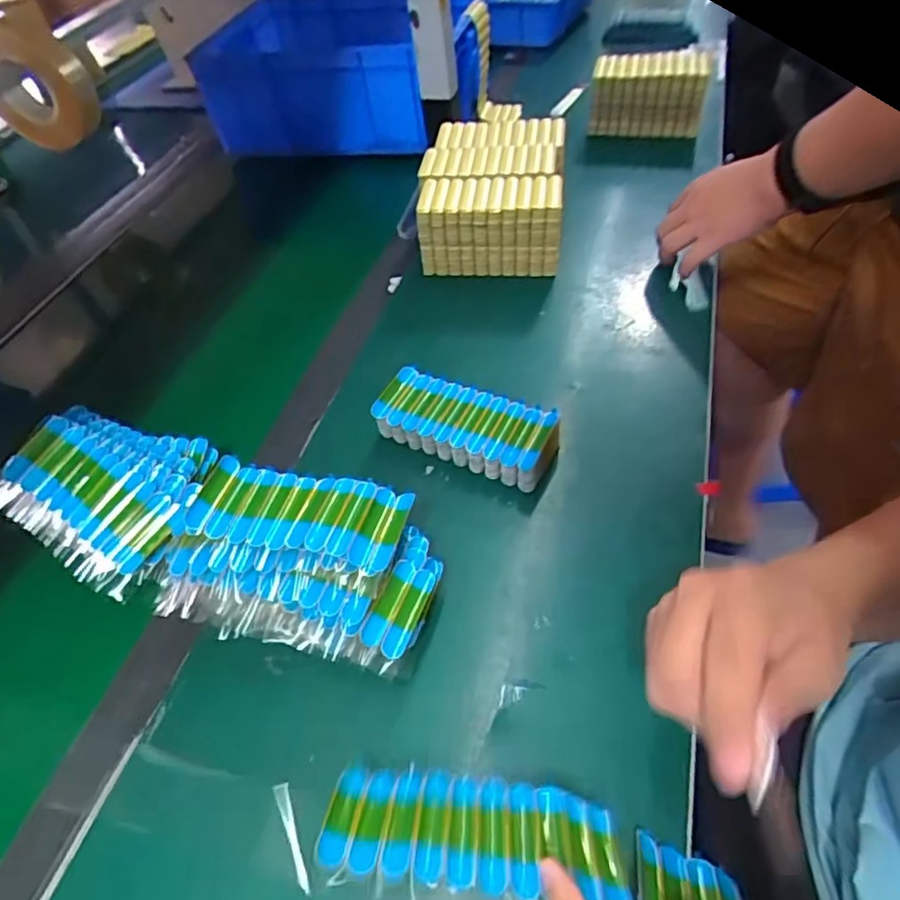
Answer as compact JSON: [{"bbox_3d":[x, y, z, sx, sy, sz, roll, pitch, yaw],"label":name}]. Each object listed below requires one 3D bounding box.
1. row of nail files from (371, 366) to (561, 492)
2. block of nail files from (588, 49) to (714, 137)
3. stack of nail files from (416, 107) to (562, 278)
[{"bbox_3d":[0.016,-0.020,0.524,0.160,0.039,0.068,20,56,21],"label":"row of nail files"},{"bbox_3d":[0.289,-0.528,0.871,0.172,0.102,0.058,18,56,20],"label":"block of nail files"},{"bbox_3d":[0.053,-0.311,0.719,0.165,0.089,0.206,1,52,9],"label":"stack of nail files"}]

